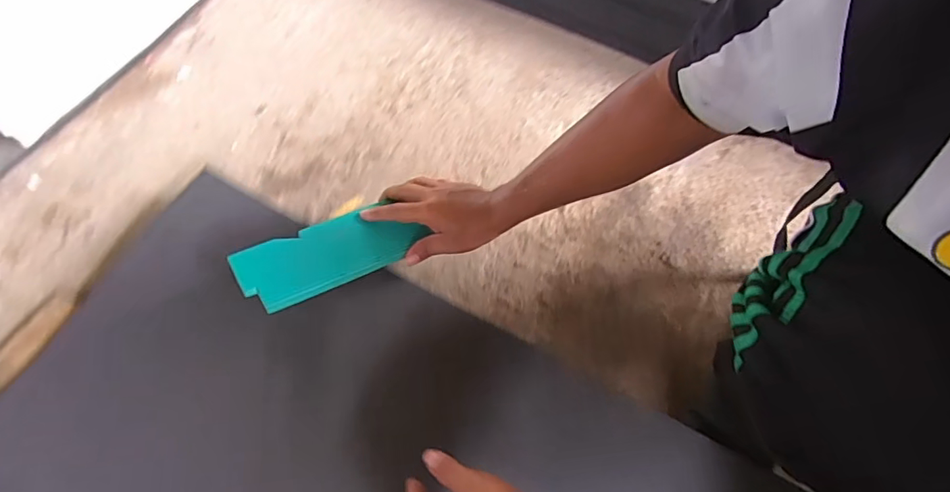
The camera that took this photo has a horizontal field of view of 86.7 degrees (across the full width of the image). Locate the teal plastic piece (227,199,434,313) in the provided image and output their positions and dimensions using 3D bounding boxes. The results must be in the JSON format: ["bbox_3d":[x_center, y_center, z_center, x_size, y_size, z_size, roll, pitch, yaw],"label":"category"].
[{"bbox_3d":[-0.165,0.005,0.589,0.210,0.016,0.086,-19,70,-28],"label":"teal plastic piece"}]

